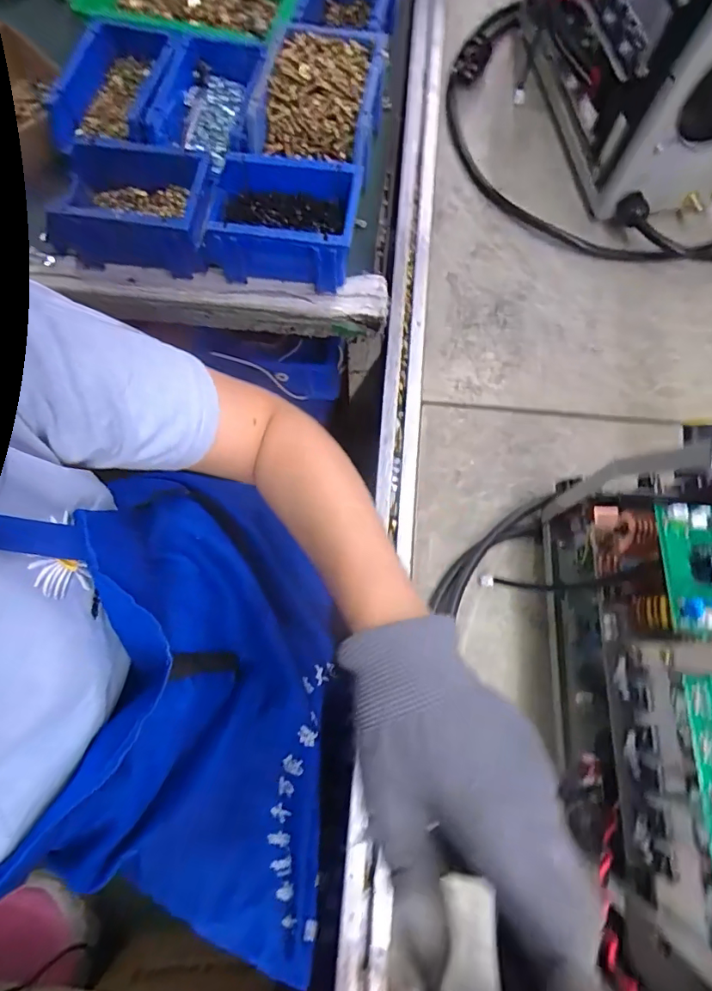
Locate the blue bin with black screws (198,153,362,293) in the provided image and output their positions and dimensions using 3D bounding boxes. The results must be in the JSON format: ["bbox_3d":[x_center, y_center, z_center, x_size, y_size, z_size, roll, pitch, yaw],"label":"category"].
[{"bbox_3d":[-0.077,-0.282,0.501,0.154,0.071,0.107,8,74,3],"label":"blue bin with black screws"}]

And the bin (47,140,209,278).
[{"bbox_3d":[-0.229,-0.296,0.502,0.158,0.070,0.103,5,74,2],"label":"bin"}]

